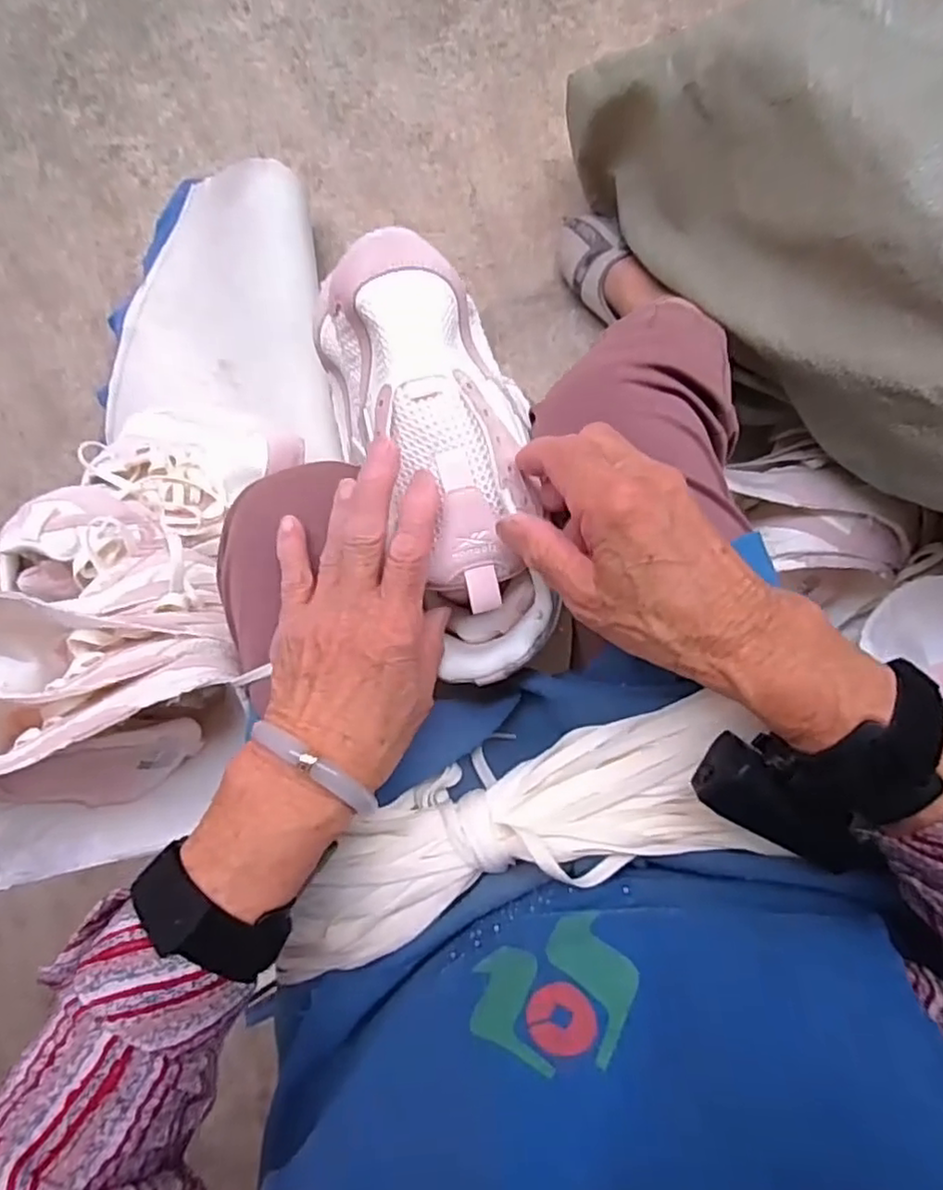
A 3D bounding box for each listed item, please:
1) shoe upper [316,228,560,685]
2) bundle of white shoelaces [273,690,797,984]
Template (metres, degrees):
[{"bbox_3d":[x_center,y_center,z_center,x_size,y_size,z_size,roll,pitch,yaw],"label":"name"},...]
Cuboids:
[{"bbox_3d":[-0.016,-0.069,0.349,0.096,0.056,0.228,-18,94,5],"label":"shoe upper"},{"bbox_3d":[0.011,0.126,0.343,0.256,0.029,0.084,-19,88,6],"label":"bundle of white shoelaces"}]

